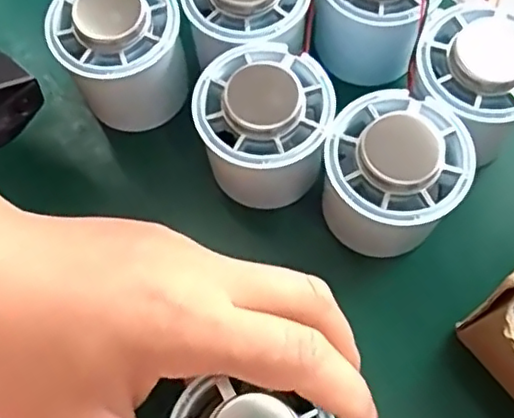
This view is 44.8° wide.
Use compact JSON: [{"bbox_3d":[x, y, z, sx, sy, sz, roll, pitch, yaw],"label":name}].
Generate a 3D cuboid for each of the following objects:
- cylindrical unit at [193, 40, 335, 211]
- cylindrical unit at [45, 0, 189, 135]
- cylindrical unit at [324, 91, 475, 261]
[{"bbox_3d":[0.004,-0.033,0.266,0.051,0.061,0.054,-1,68,1],"label":"cylindrical unit"},{"bbox_3d":[-0.059,-0.070,0.279,0.052,0.057,0.051,-1,68,1],"label":"cylindrical unit"},{"bbox_3d":[0.054,-0.012,0.256,0.052,0.064,0.051,-1,68,1],"label":"cylindrical unit"}]

